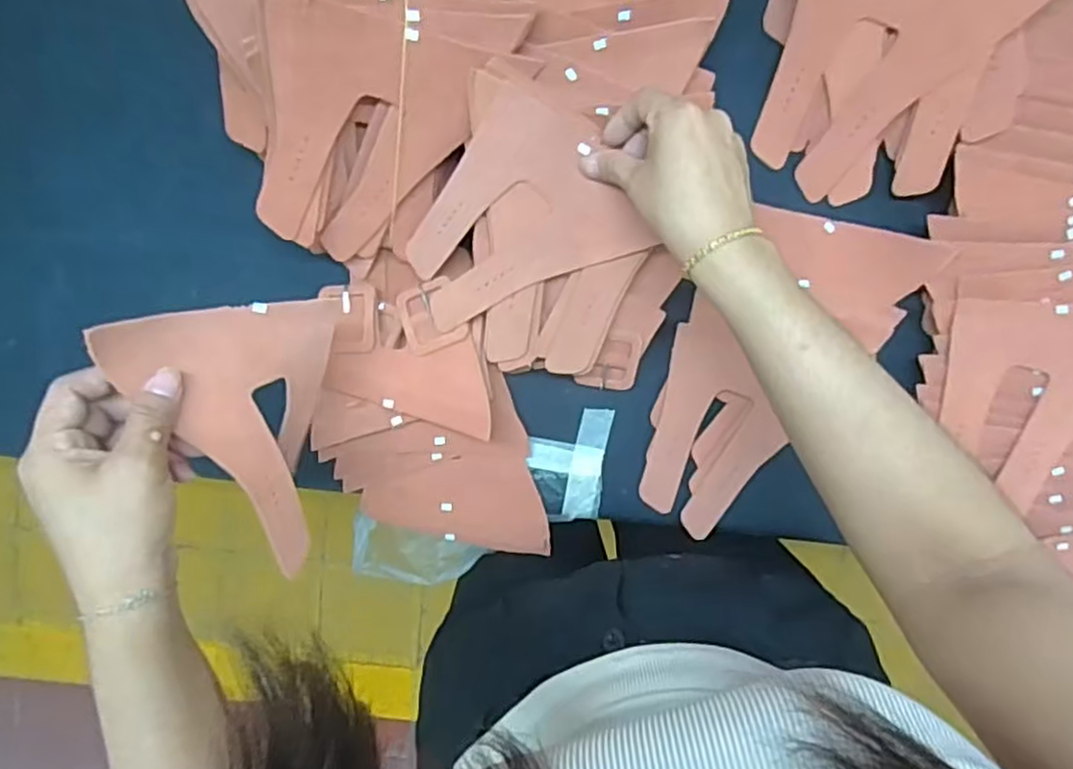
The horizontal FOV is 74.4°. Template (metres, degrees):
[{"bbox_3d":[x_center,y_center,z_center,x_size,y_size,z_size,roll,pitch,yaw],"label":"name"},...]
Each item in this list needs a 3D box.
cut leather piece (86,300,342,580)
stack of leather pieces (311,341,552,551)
[{"bbox_3d":[-0.179,0.035,0.423,0.046,0.143,0.160,-3,97,35],"label":"cut leather piece"},{"bbox_3d":[-0.089,0.061,0.547,0.175,0.049,0.179,-6,98,2],"label":"stack of leather pieces"}]

